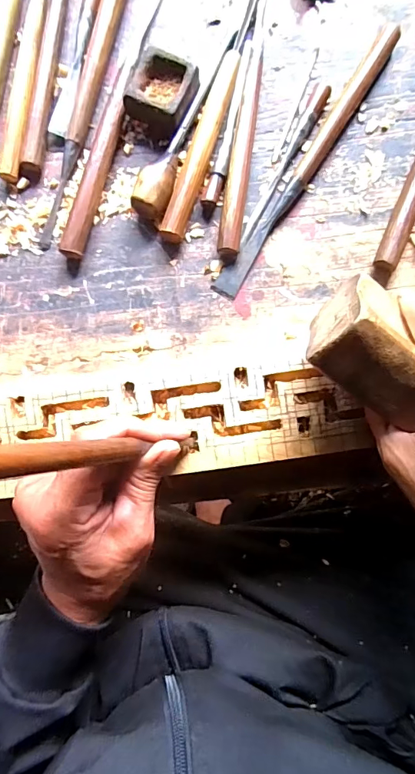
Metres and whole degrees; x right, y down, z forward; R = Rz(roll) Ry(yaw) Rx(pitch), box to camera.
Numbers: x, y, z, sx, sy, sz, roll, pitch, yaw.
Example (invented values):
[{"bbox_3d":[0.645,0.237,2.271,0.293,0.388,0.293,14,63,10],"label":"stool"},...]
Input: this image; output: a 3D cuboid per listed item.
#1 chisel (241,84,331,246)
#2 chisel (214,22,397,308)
[{"bbox_3d":[0.062,-0.175,0.352,0.011,0.009,0.140,27,87,3],"label":"chisel"},{"bbox_3d":[0.082,-0.179,0.353,0.018,0.016,0.250,34,87,3],"label":"chisel"}]

